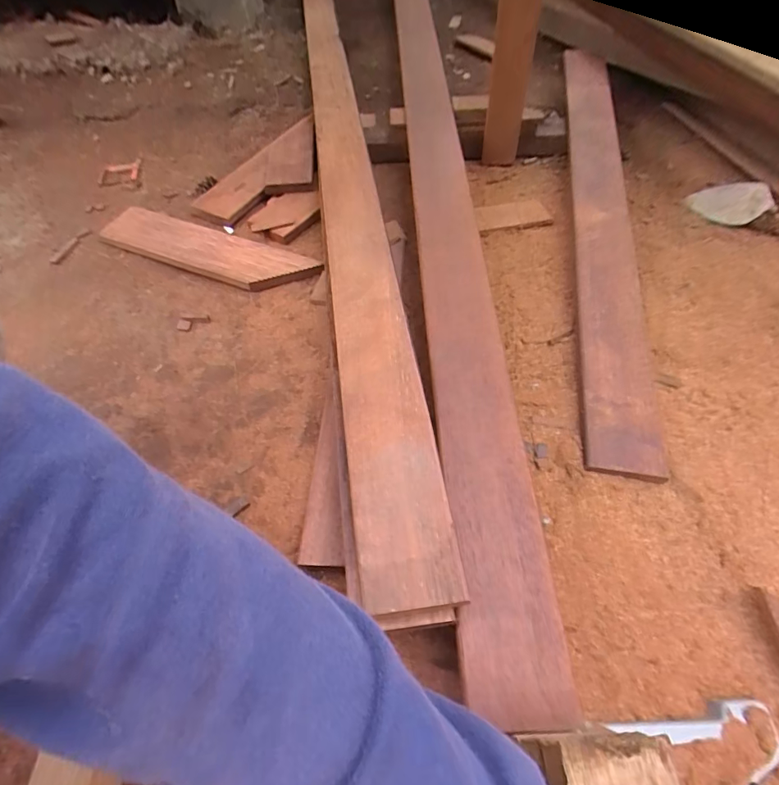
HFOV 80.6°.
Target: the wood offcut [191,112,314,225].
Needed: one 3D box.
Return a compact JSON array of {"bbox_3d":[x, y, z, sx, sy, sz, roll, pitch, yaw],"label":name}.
[{"bbox_3d":[-0.224,-0.422,0.890,0.186,0.031,0.317,29,68,22],"label":"wood offcut"}]

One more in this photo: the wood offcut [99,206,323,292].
[{"bbox_3d":[-0.301,-0.241,0.773,0.368,0.024,0.105,17,66,7],"label":"wood offcut"}]

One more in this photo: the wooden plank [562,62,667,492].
[{"bbox_3d":[0.367,-0.343,0.802,0.096,0.033,1.062,8,58,7],"label":"wooden plank"}]

